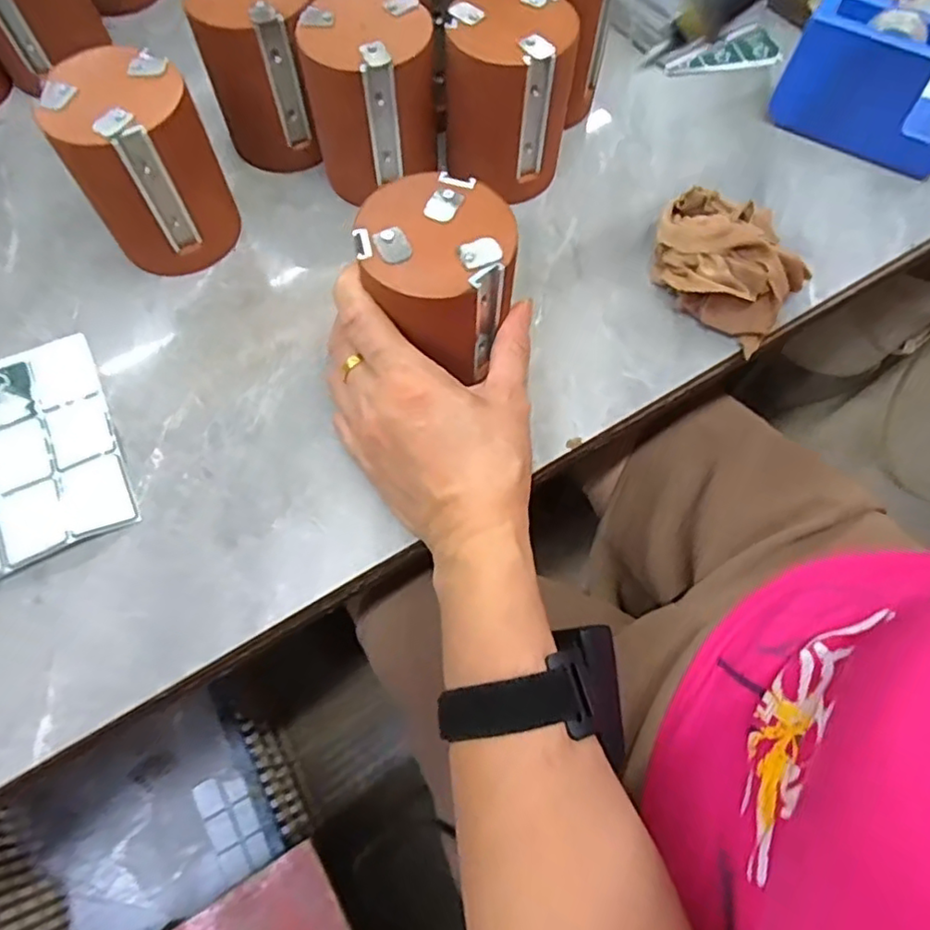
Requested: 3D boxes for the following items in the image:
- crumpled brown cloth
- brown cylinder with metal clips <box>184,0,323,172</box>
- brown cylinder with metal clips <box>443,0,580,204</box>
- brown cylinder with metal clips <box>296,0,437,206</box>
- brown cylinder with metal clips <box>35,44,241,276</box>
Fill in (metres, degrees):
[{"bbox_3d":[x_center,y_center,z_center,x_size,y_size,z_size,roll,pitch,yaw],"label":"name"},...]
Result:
[{"bbox_3d":[0.172,-0.140,0.400,0.096,0.045,0.103,31,69,10],"label":"crumpled brown cloth"},{"bbox_3d":[-0.130,-0.266,0.416,0.073,0.102,0.077,9,67,1],"label":"brown cylinder with metal clips"},{"bbox_3d":[0.029,-0.240,0.410,0.077,0.102,0.080,6,67,0],"label":"brown cylinder with metal clips"},{"bbox_3d":[-0.055,-0.236,0.405,0.080,0.099,0.081,1,67,-2],"label":"brown cylinder with metal clips"},{"bbox_3d":[-0.190,-0.180,0.377,0.076,0.100,0.073,-27,71,-13],"label":"brown cylinder with metal clips"}]

